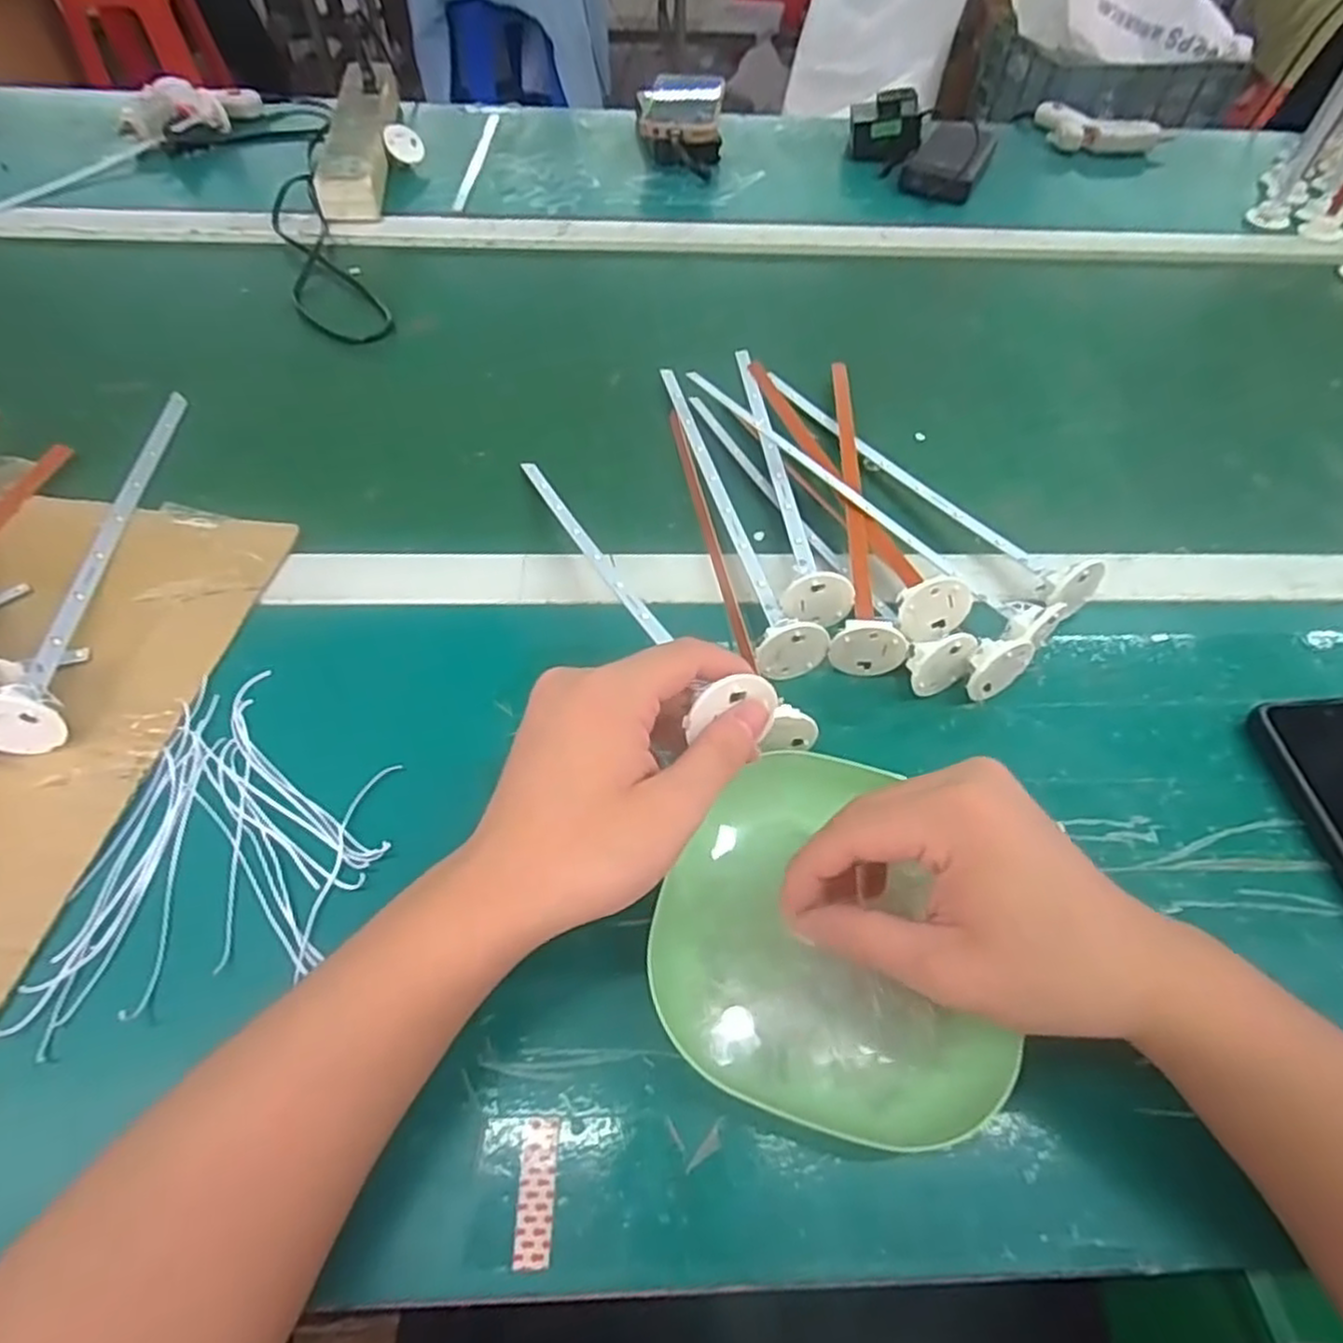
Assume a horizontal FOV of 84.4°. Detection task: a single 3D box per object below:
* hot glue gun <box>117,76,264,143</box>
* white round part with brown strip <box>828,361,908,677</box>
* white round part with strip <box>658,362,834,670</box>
[{"bbox_3d":[-0.522,-0.600,0.788,0.104,0.030,0.134,18,55,11],"label":"hot glue gun"},{"bbox_3d":[0.108,-0.119,0.465,0.035,0.039,0.288,4,54,0],"label":"white round part with brown strip"},{"bbox_3d":[0.037,-0.118,0.462,0.036,0.039,0.286,-7,55,-7],"label":"white round part with strip"}]

